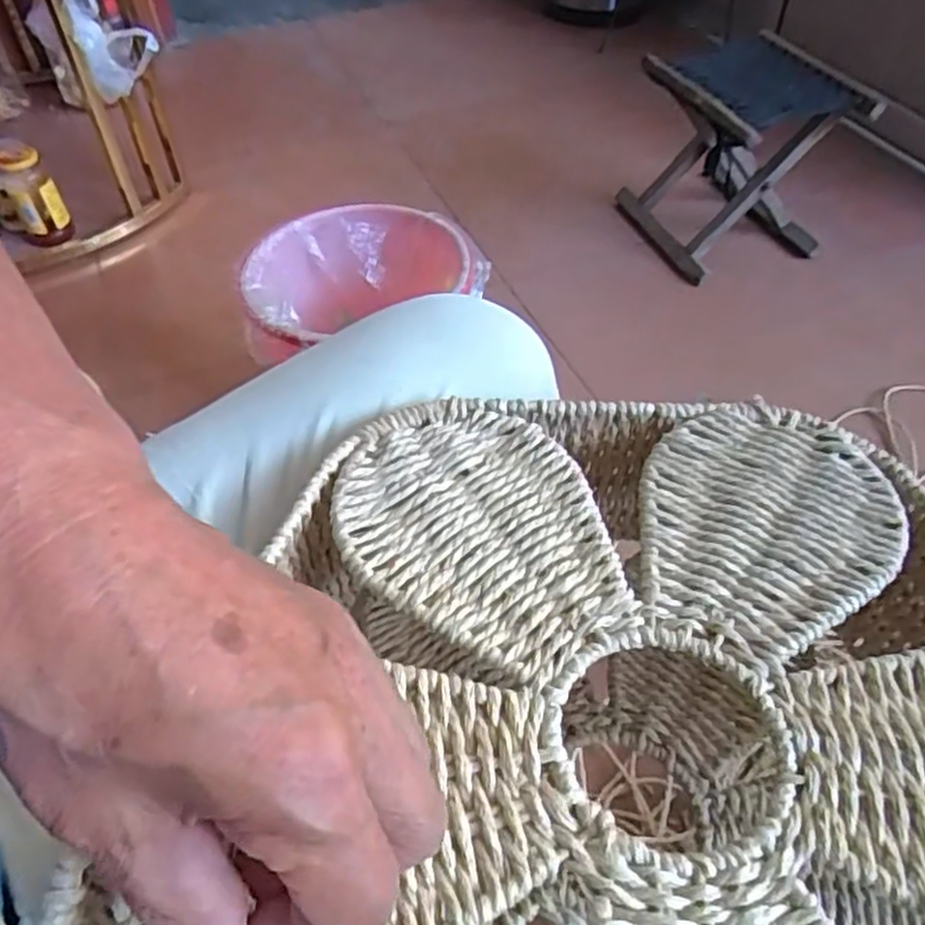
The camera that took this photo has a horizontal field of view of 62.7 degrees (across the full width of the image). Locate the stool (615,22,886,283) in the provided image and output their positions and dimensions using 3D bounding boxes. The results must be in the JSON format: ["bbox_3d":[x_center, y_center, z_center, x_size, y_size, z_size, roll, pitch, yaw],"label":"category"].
[{"bbox_3d":[0.419,-0.478,1.176,0.239,0.243,0.274,-14,51,-9],"label":"stool"}]

